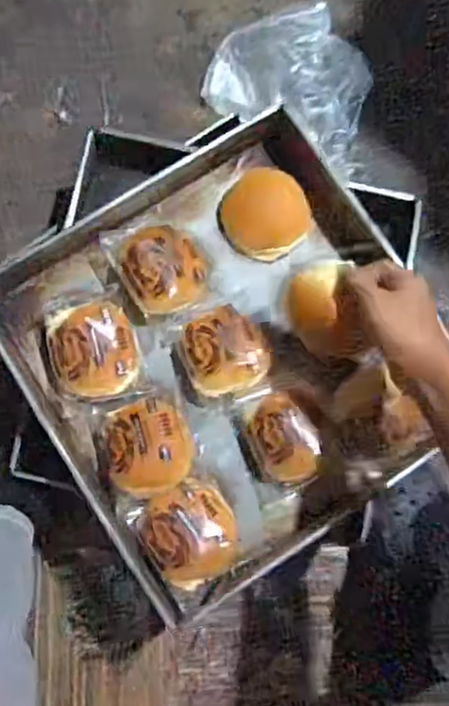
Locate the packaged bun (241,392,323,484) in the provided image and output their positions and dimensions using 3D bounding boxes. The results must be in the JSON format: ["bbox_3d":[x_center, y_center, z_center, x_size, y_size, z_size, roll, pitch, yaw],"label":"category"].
[{"bbox_3d":[0.062,0.094,0.728,0.068,0.039,0.094,-26,83,-6],"label":"packaged bun"}]

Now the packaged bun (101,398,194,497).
[{"bbox_3d":[-0.081,0.098,0.722,0.088,0.050,0.099,-18,82,-5],"label":"packaged bun"}]

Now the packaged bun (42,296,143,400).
[{"bbox_3d":[-0.141,-0.004,0.737,0.094,0.046,0.106,-18,82,-5],"label":"packaged bun"}]

